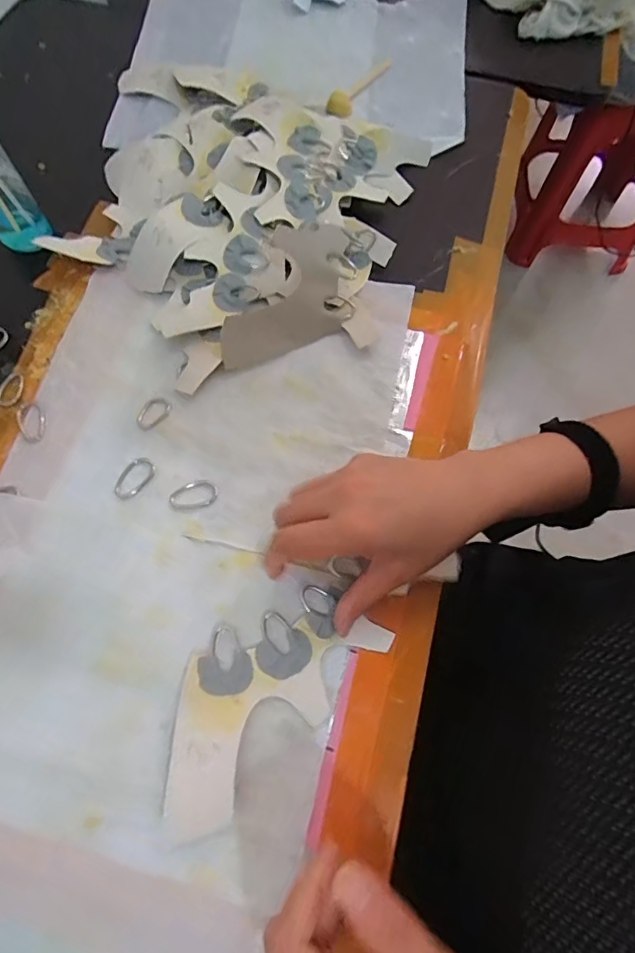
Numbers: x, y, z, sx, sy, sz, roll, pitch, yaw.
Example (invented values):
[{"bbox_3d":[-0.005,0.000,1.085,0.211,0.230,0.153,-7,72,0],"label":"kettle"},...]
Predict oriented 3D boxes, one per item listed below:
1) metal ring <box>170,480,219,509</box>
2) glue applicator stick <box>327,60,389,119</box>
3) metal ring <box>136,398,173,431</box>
[{"bbox_3d":[-0.090,0.013,0.365,0.035,0.004,0.021,-7,69,-4],"label":"metal ring"},{"bbox_3d":[0.042,-0.407,0.523,0.023,0.017,0.095,32,71,11],"label":"glue applicator stick"},{"bbox_3d":[-0.126,-0.049,0.384,0.018,0.005,0.028,42,73,14],"label":"metal ring"}]

